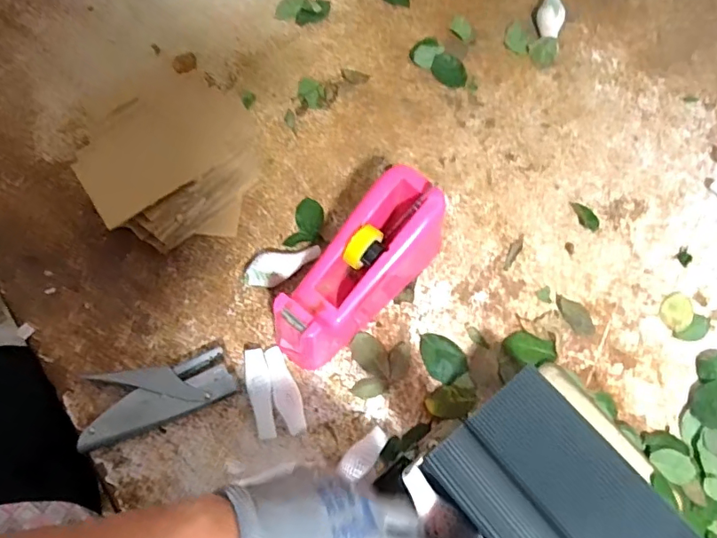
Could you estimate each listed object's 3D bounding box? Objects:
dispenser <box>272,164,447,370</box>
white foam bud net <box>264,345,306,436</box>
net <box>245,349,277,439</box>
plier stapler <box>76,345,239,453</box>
[{"bbox_3d":[0.001,0.006,0.499,0.069,0.106,0.196,40,77,12],"label":"dispenser"},{"bbox_3d":[-0.073,0.119,0.514,0.024,0.013,0.089,-19,73,-5],"label":"white foam bud net"},{"bbox_3d":[-0.096,0.122,0.512,0.022,0.015,0.087,-12,73,-3],"label":"net"},{"bbox_3d":[-0.194,0.125,0.506,0.142,0.028,0.068,-12,73,-3],"label":"plier stapler"}]

